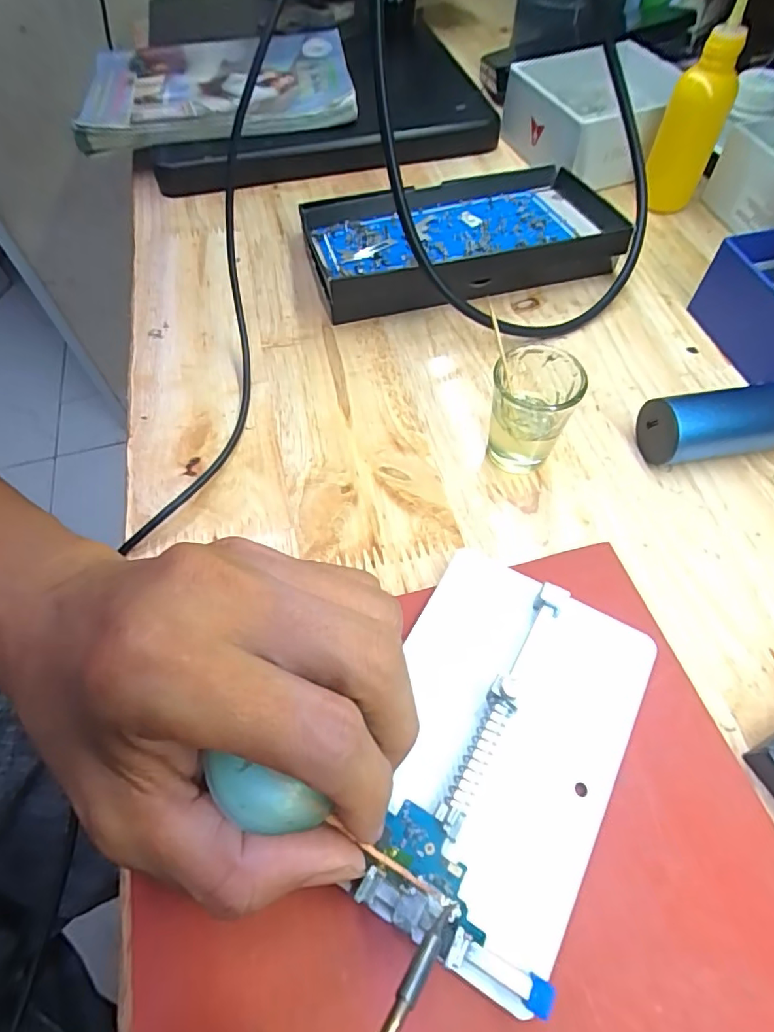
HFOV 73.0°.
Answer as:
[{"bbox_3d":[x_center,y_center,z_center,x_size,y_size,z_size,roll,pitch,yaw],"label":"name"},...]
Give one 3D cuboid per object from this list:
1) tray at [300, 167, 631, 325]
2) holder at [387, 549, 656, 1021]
[{"bbox_3d":[0.044,-0.167,0.315,0.174,0.033,0.103,-16,59,-7],"label":"tray"},{"bbox_3d":[0.035,0.072,0.172,0.079,0.013,0.115,25,63,17],"label":"holder"}]

